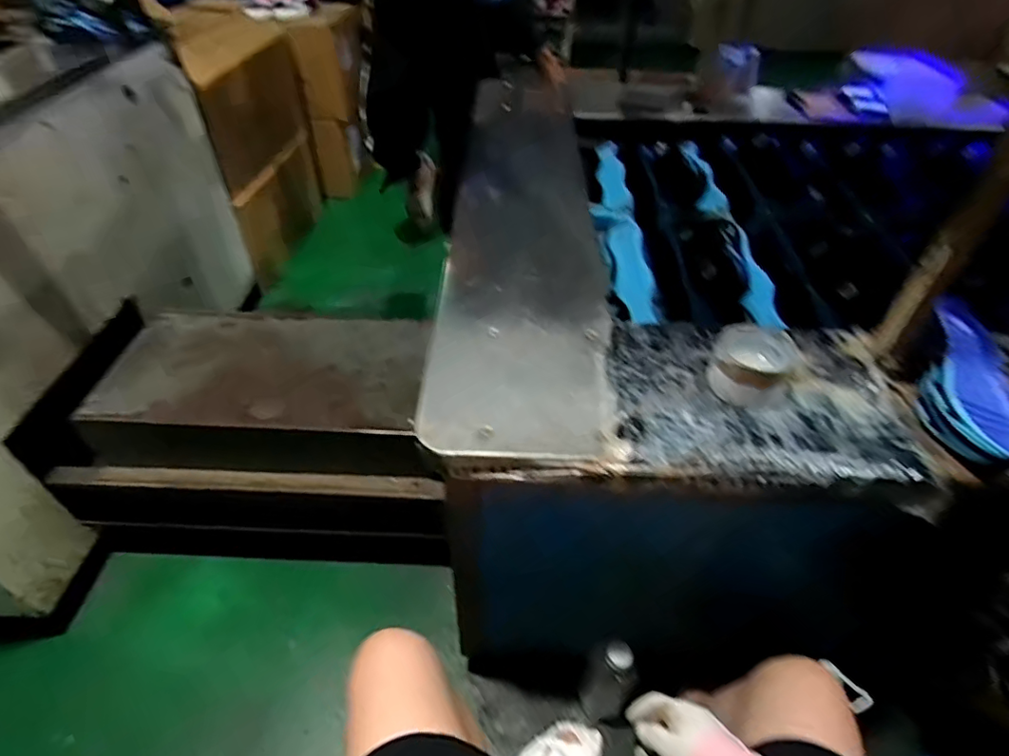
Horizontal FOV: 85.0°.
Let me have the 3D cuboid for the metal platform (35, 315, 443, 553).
[{"bbox_3d":[-0.472,0.115,1.064,0.612,0.314,0.308,5,45,3],"label":"metal platform"}]

